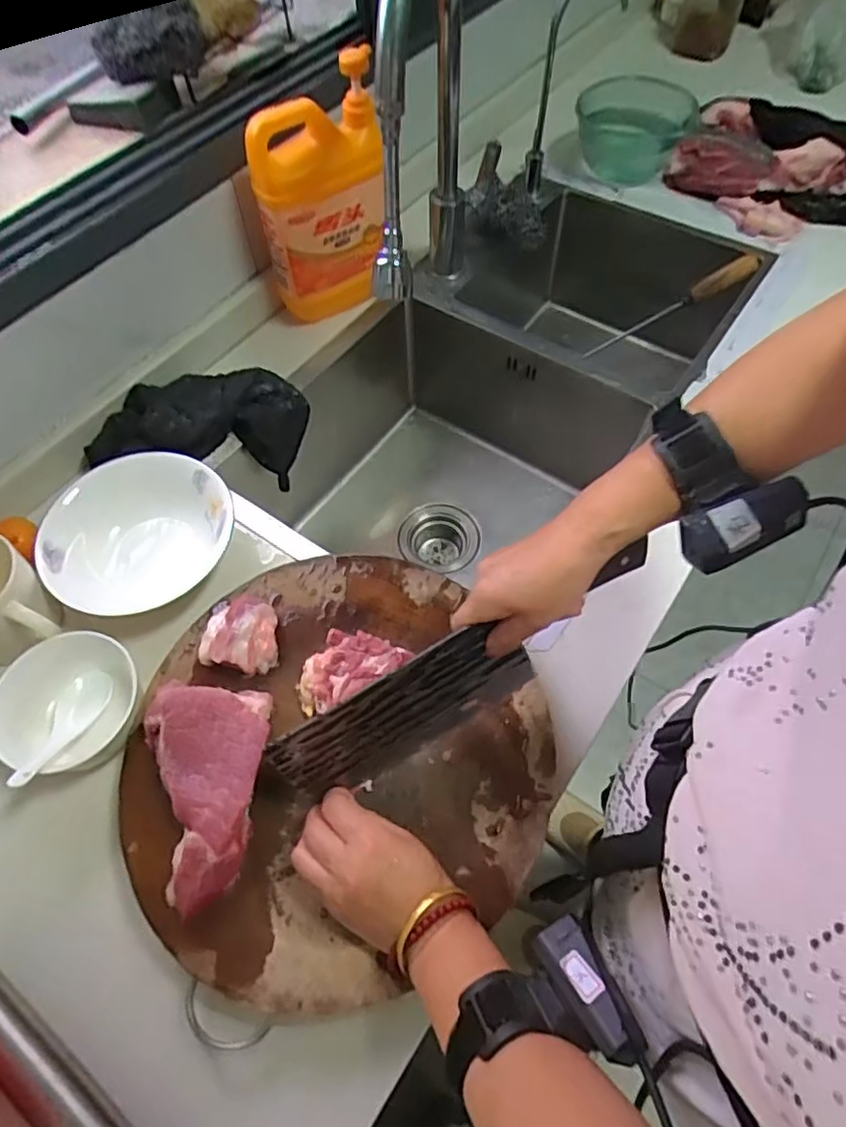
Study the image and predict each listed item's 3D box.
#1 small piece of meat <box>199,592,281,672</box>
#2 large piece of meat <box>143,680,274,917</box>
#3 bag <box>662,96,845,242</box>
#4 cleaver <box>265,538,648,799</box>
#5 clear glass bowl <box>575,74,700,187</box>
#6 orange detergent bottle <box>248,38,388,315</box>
[{"bbox_3d":[-0.153,0.058,0.526,0.062,0.033,0.062,-1,60,1],"label":"small piece of meat"},{"bbox_3d":[-0.168,0.163,0.457,0.092,0.032,0.152,3,60,4],"label":"large piece of meat"},{"bbox_3d":[0.535,-0.574,0.903,0.314,0.088,0.212,29,65,17],"label":"bag"},{"bbox_3d":[0.035,0.075,0.468,0.300,0.090,0.024,-31,40,-7],"label":"cleaver"},{"bbox_3d":[0.327,-0.672,0.967,0.165,0.107,0.201,15,62,10],"label":"clear glass bowl"},{"bbox_3d":[-0.116,-0.413,0.714,0.141,0.231,0.087,-13,61,-6],"label":"orange detergent bottle"}]

